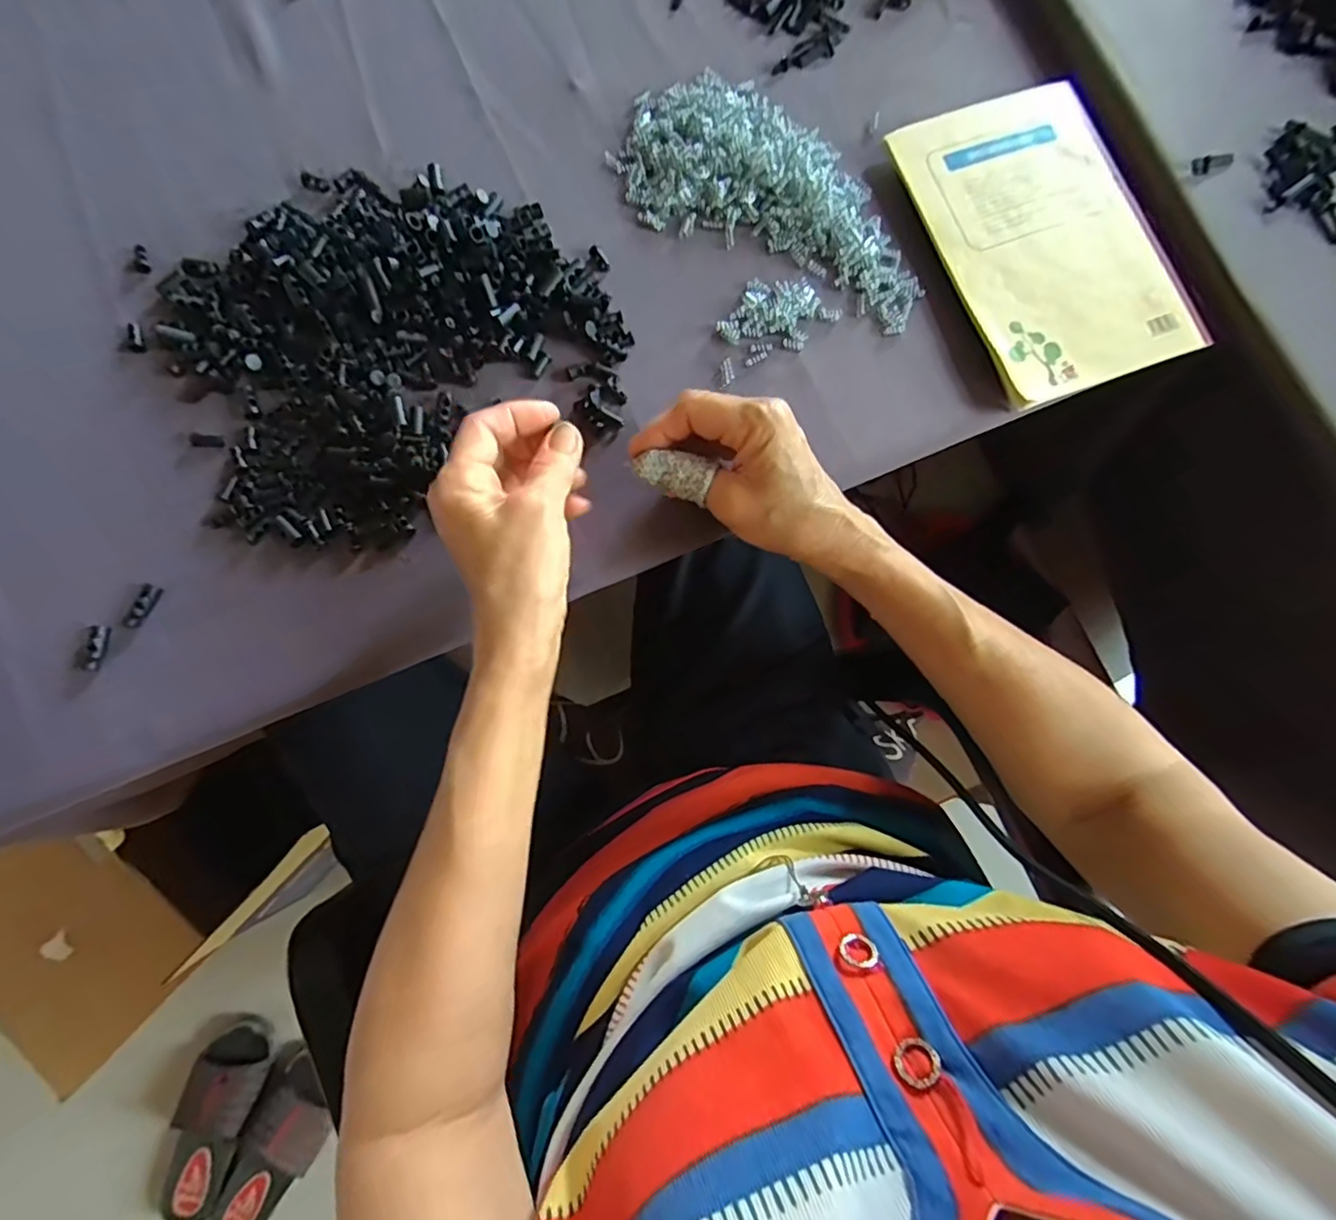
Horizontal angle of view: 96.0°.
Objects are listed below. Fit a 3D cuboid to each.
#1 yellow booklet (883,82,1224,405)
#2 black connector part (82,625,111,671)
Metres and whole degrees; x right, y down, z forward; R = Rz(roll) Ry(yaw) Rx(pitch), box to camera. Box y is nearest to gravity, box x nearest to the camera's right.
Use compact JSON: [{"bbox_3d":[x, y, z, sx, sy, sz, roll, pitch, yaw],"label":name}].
[{"bbox_3d":[0.244,-0.243,0.383,0.142,0.012,0.208,-19,82,-6],"label":"yellow booklet"},{"bbox_3d":[-0.311,0.021,0.327,0.008,0.006,0.024,2,80,-3],"label":"black connector part"}]

